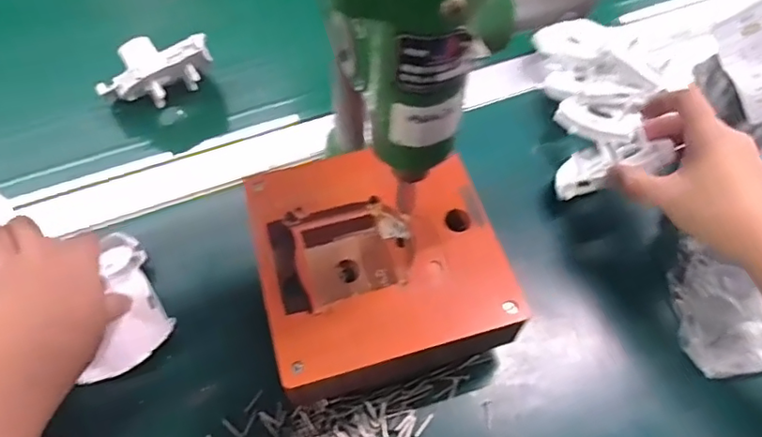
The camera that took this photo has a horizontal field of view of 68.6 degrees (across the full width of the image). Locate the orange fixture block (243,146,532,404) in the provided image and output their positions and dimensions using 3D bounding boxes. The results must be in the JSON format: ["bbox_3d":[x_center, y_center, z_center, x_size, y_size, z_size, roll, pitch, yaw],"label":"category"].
[{"bbox_3d":[-0.002,0.035,0.382,0.151,0.066,0.157,-14,61,-9],"label":"orange fixture block"}]

